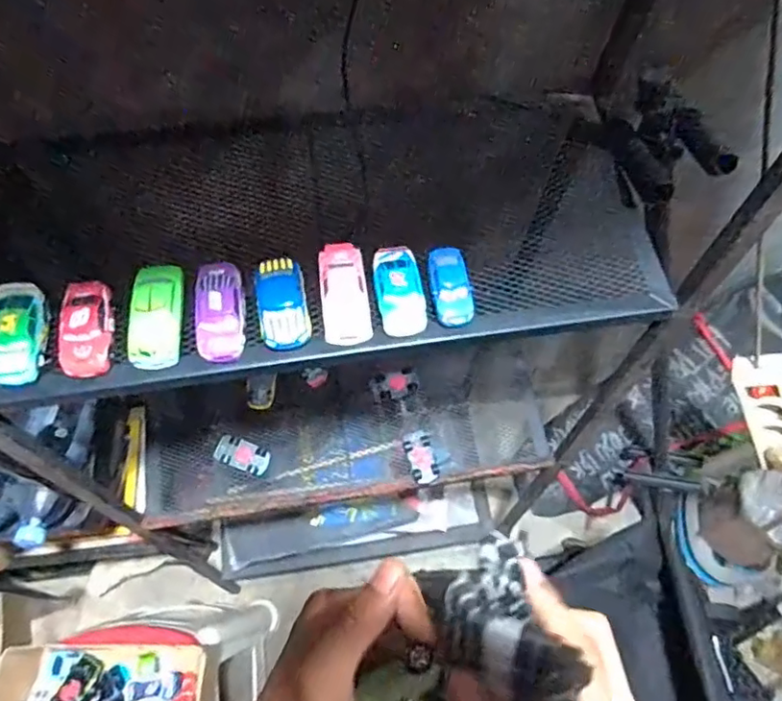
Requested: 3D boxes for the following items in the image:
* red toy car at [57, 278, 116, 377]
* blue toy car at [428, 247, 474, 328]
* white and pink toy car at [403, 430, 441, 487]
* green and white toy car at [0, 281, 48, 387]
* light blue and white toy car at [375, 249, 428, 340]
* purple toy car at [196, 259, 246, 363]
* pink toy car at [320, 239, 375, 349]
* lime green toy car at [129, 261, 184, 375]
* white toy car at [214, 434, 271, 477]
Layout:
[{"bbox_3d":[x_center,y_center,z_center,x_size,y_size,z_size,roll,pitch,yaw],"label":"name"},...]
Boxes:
[{"bbox_3d":[-0.228,-0.018,0.438,0.036,0.020,0.075,-1,66,-2],"label":"red toy car"},{"bbox_3d":[0.047,-0.052,0.458,0.028,0.016,0.067,-8,66,-5],"label":"blue toy car"},{"bbox_3d":[0.042,0.145,0.791,0.039,0.024,0.071,-15,67,-8],"label":"white and pink toy car"},{"bbox_3d":[-0.276,-0.013,0.431,0.032,0.025,0.074,-4,66,-3],"label":"green and white toy car"},{"bbox_3d":[0.006,-0.049,0.457,0.035,0.015,0.075,-10,66,-6],"label":"light blue and white toy car"},{"bbox_3d":[-0.129,-0.031,0.444,0.035,0.018,0.077,-1,66,-2],"label":"purple toy car"},{"bbox_3d":[-0.036,-0.047,0.455,0.036,0.020,0.084,-5,66,-4],"label":"pink toy car"},{"bbox_3d":[-0.177,-0.029,0.443,0.036,0.023,0.086,-6,66,-4],"label":"lime green toy car"},{"bbox_3d":[-0.200,0.140,0.791,0.072,0.016,0.040,19,66,7],"label":"white toy car"}]

